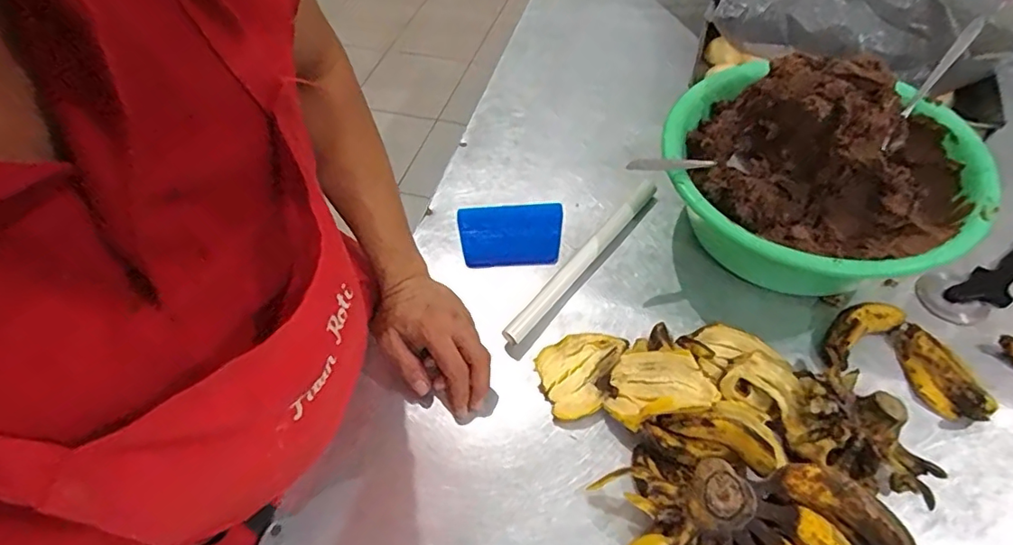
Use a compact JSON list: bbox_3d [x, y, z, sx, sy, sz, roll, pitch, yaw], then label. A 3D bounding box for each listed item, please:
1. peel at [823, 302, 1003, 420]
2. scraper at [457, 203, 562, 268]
[{"bbox_3d":[0.389,0.083,0.547,0.137,0.032,0.088,18,57,17],"label":"peel"},{"bbox_3d":[0.004,-0.048,0.691,0.126,0.006,0.097,-2,53,3],"label":"scraper"}]

